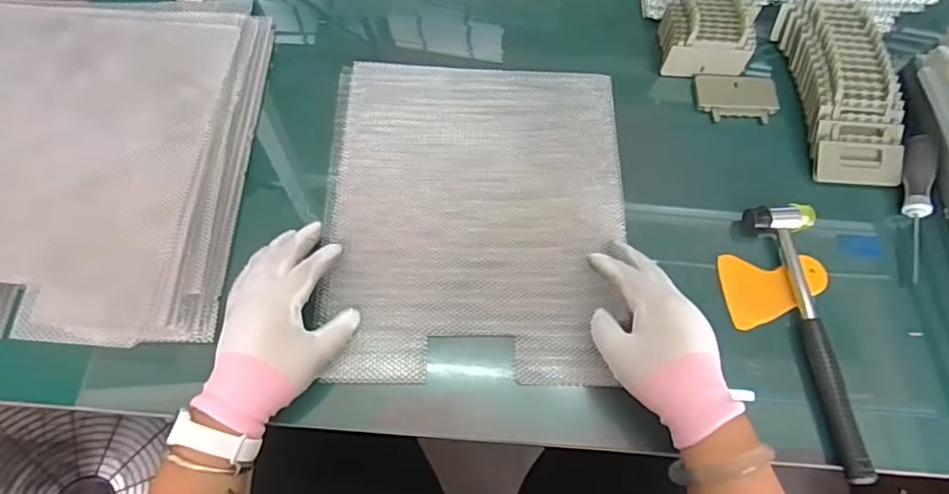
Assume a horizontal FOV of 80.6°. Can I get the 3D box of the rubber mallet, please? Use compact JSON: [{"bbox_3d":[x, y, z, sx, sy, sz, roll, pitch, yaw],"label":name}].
[{"bbox_3d":[0.307,0.075,0.497,0.057,0.025,0.243,-7,67,-6],"label":"rubber mallet"}]

